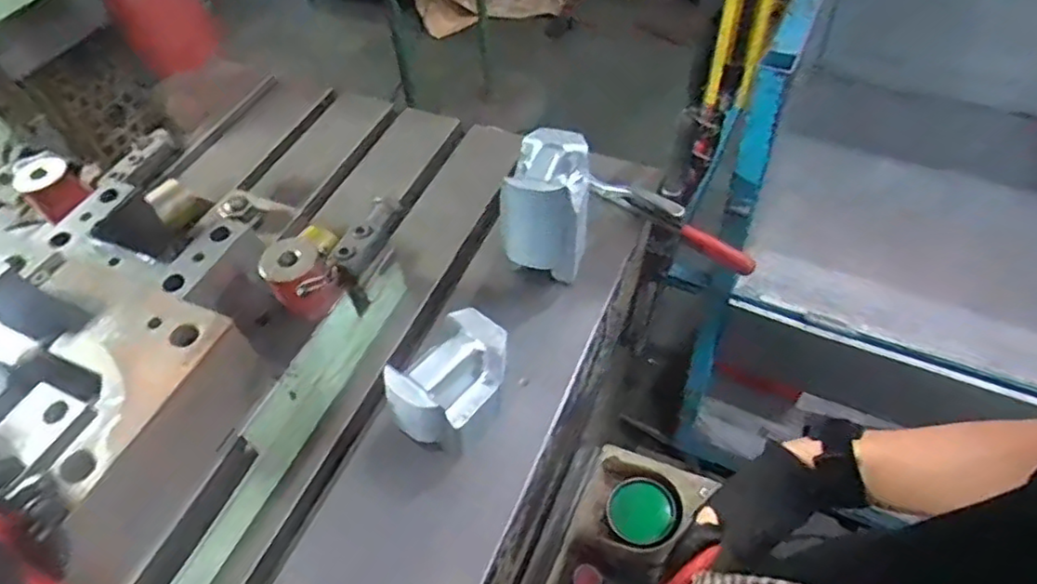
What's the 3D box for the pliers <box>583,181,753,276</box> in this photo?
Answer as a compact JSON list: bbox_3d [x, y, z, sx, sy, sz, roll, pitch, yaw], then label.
[{"bbox_3d":[0.177,-0.078,0.755,0.208,0.051,0.022,31,61,25],"label":"pliers"}]

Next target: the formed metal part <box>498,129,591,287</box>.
[{"bbox_3d":[0.033,-0.096,0.700,0.081,0.114,0.125,7,53,11],"label":"formed metal part"}]

